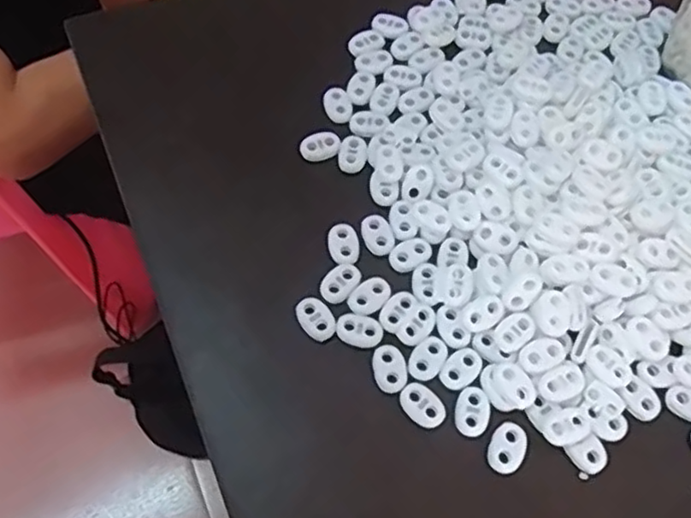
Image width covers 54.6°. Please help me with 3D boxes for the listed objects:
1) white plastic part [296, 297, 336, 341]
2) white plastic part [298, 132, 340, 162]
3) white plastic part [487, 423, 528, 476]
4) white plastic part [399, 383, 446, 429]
[{"bbox_3d":[-0.014,0.029,0.324,0.016,0.004,0.021,-30,69,-15],"label":"white plastic part"},{"bbox_3d":[-0.014,-0.062,0.367,0.022,0.004,0.016,-25,68,-13],"label":"white plastic part"},{"bbox_3d":[0.073,0.085,0.301,0.016,0.004,0.023,22,66,9],"label":"white plastic part"},{"bbox_3d":[0.036,0.067,0.308,0.016,0.004,0.022,-38,71,-18],"label":"white plastic part"}]

